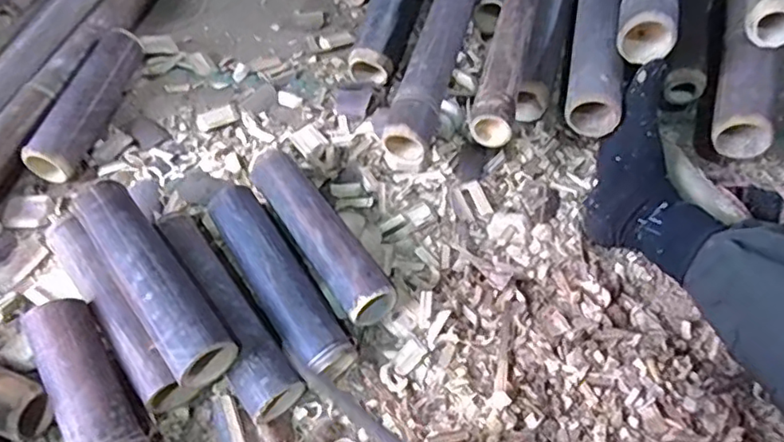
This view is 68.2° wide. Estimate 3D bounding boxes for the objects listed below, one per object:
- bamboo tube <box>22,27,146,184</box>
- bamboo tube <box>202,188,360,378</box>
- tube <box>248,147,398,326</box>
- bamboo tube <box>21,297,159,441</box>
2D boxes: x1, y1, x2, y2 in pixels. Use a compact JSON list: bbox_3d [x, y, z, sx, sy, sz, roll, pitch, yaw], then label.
[{"bbox_3d":[-0.430,-0.172,0.828,0.066,0.060,0.269,9,55,6],"label":"bamboo tube"},{"bbox_3d":[-0.131,0.066,0.661,0.063,0.058,0.264,-29,61,-20],"label":"bamboo tube"},{"bbox_3d":[-0.084,0.011,0.697,0.073,0.065,0.253,-30,61,-20],"label":"tube"},{"bbox_3d":[-0.280,0.195,0.561,0.065,0.073,0.260,-30,61,-20],"label":"bamboo tube"}]

